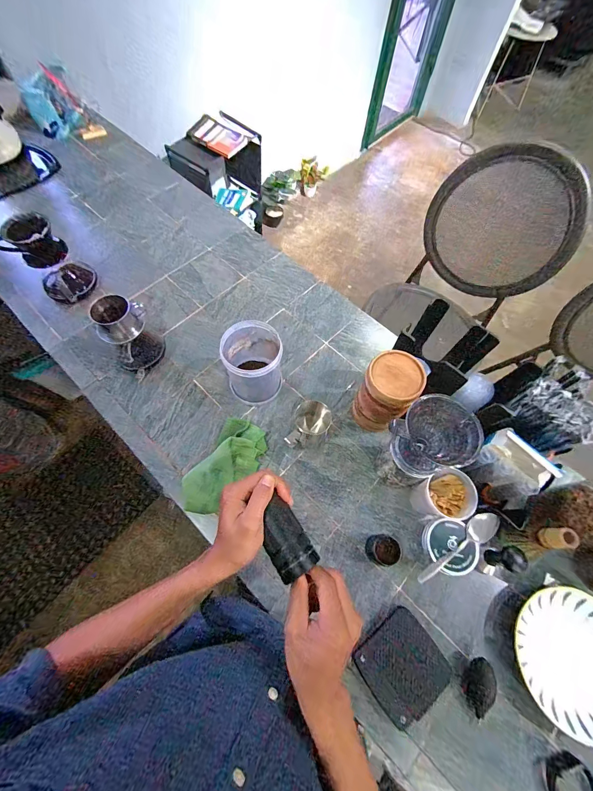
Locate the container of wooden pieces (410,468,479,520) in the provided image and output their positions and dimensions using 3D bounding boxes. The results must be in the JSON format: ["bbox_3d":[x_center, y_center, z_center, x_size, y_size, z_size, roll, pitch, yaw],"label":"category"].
[{"bbox_3d":[0.259,0.188,0.577,0.079,0.115,0.082,1,64,-2],"label":"container of wooden pieces"}]

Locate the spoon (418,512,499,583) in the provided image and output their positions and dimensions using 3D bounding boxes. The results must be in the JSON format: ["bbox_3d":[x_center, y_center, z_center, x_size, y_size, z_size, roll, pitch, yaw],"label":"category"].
[{"bbox_3d":[0.267,0.245,0.518,0.165,0.034,0.039,-25,69,-13],"label":"spoon"}]

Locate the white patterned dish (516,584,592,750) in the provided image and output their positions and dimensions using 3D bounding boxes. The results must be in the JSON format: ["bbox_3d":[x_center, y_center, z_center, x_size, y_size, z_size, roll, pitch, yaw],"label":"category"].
[{"bbox_3d":[0.476,0.445,0.525,0.185,0.022,0.202,1,64,-2],"label":"white patterned dish"}]

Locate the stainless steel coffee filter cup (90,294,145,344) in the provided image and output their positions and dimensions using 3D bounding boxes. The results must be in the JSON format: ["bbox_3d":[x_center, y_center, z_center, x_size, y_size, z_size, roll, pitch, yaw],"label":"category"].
[{"bbox_3d":[-0.352,-0.152,0.624,0.077,0.070,0.083,26,67,9],"label":"stainless steel coffee filter cup"}]

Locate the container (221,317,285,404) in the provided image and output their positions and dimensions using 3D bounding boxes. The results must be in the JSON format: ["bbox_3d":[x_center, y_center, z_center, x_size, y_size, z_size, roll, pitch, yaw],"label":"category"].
[{"bbox_3d":[-0.088,-0.065,0.657,0.121,0.151,0.114,-26,68,-14],"label":"container"}]

